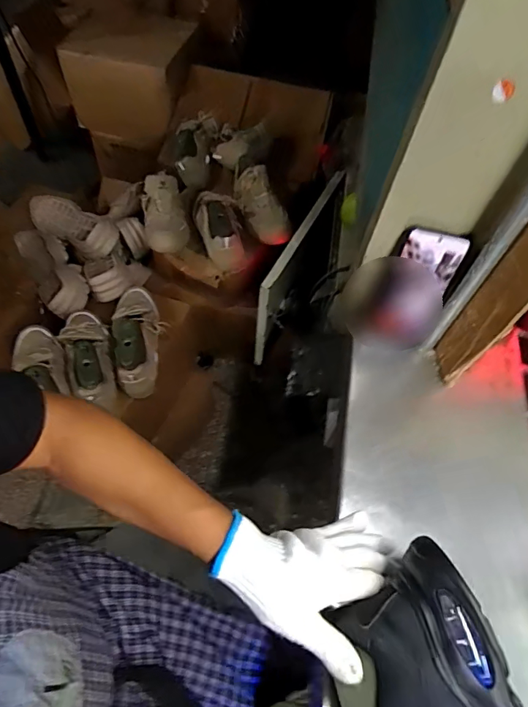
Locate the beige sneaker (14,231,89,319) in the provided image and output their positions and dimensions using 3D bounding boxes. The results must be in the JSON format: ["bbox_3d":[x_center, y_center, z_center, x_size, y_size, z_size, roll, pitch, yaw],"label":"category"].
[{"bbox_3d":[-0.497,-0.202,1.072,0.104,0.060,0.291,-26,64,-18],"label":"beige sneaker"}]

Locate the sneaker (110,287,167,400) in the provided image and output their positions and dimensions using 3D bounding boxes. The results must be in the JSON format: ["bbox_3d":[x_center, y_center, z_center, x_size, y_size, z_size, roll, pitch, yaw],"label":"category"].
[{"bbox_3d":[-0.258,-0.046,0.945,0.096,0.103,0.267,-7,60,-9],"label":"sneaker"}]

